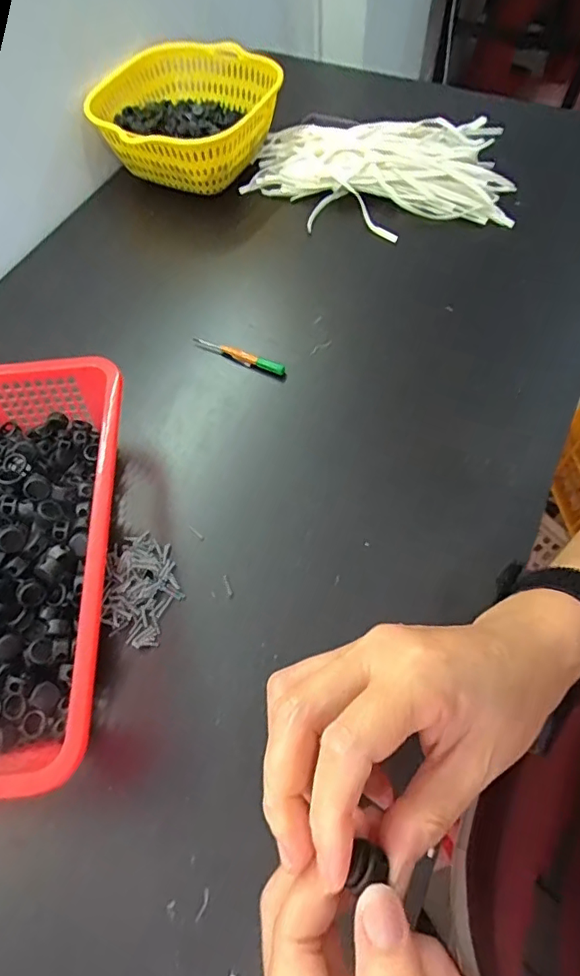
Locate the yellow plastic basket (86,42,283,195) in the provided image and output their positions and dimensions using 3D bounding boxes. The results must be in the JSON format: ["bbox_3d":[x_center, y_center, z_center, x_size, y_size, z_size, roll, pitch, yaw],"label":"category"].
[{"bbox_3d":[-0.118,-0.439,0.616,0.194,0.069,0.204,16,62,13],"label":"yellow plastic basket"}]

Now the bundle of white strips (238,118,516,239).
[{"bbox_3d":[0.105,-0.368,0.606,0.305,0.045,0.179,-2,60,3],"label":"bundle of white strips"}]

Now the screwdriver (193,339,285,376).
[{"bbox_3d":[-0.048,-0.126,0.495,0.096,0.012,0.008,24,65,15],"label":"screwdriver"}]

